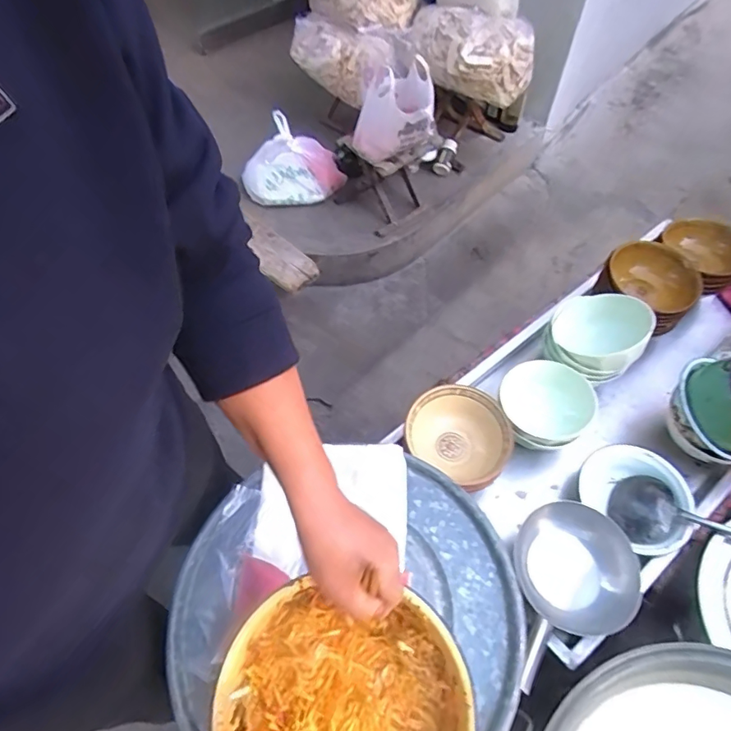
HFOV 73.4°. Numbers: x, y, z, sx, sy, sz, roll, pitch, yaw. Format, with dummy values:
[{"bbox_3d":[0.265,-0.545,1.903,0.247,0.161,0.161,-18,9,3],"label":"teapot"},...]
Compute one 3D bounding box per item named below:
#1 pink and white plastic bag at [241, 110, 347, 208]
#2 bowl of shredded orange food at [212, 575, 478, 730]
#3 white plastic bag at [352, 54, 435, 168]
[{"bbox_3d":[-0.237,-0.666,1.673,0.294,0.213,0.247,13,56,10],"label":"pink and white plastic bag"},{"bbox_3d":[-0.019,0.352,0.490,0.235,0.096,0.215,4,59,6],"label":"bowl of shredded orange food"},{"bbox_3d":[0.104,-0.738,1.436,0.234,0.210,0.177,-38,63,-23],"label":"white plastic bag"}]

